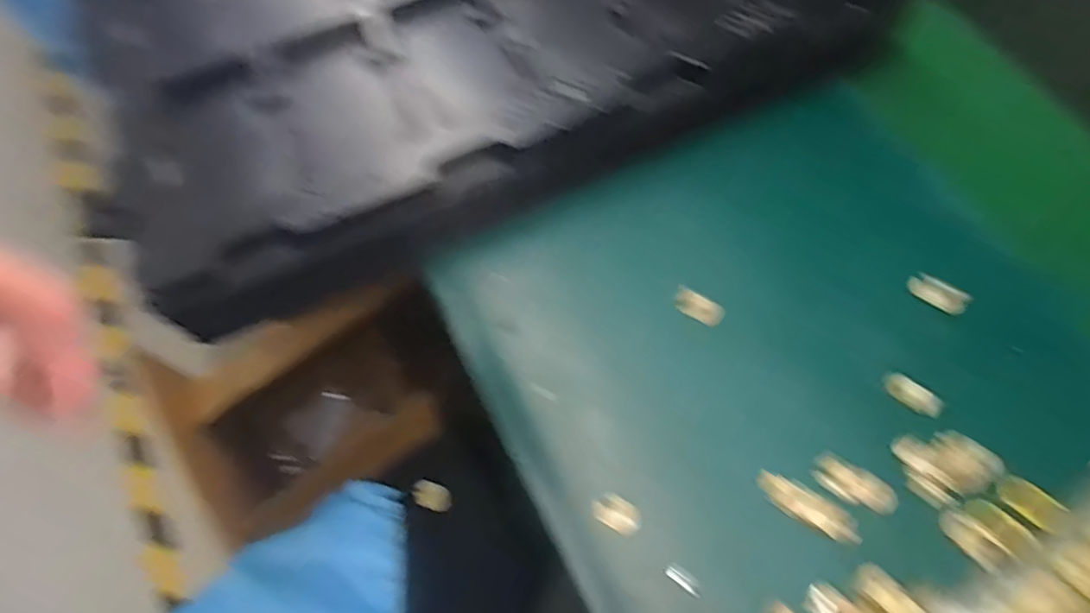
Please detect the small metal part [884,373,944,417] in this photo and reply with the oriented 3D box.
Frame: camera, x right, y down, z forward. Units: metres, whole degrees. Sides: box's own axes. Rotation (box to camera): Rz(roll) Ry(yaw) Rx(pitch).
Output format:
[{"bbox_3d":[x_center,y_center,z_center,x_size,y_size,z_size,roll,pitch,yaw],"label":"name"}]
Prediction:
[{"bbox_3d":[0.225,0.054,0.392,0.013,0.010,0.033,-40,56,-16],"label":"small metal part"}]

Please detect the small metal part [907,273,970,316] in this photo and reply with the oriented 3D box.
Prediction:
[{"bbox_3d":[0.253,-0.008,0.413,0.014,0.010,0.035,-43,58,-17],"label":"small metal part"}]

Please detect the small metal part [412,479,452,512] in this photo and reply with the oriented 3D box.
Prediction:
[{"bbox_3d":[-0.098,0.164,0.555,0.033,0.005,0.023,14,52,-2],"label":"small metal part"}]

